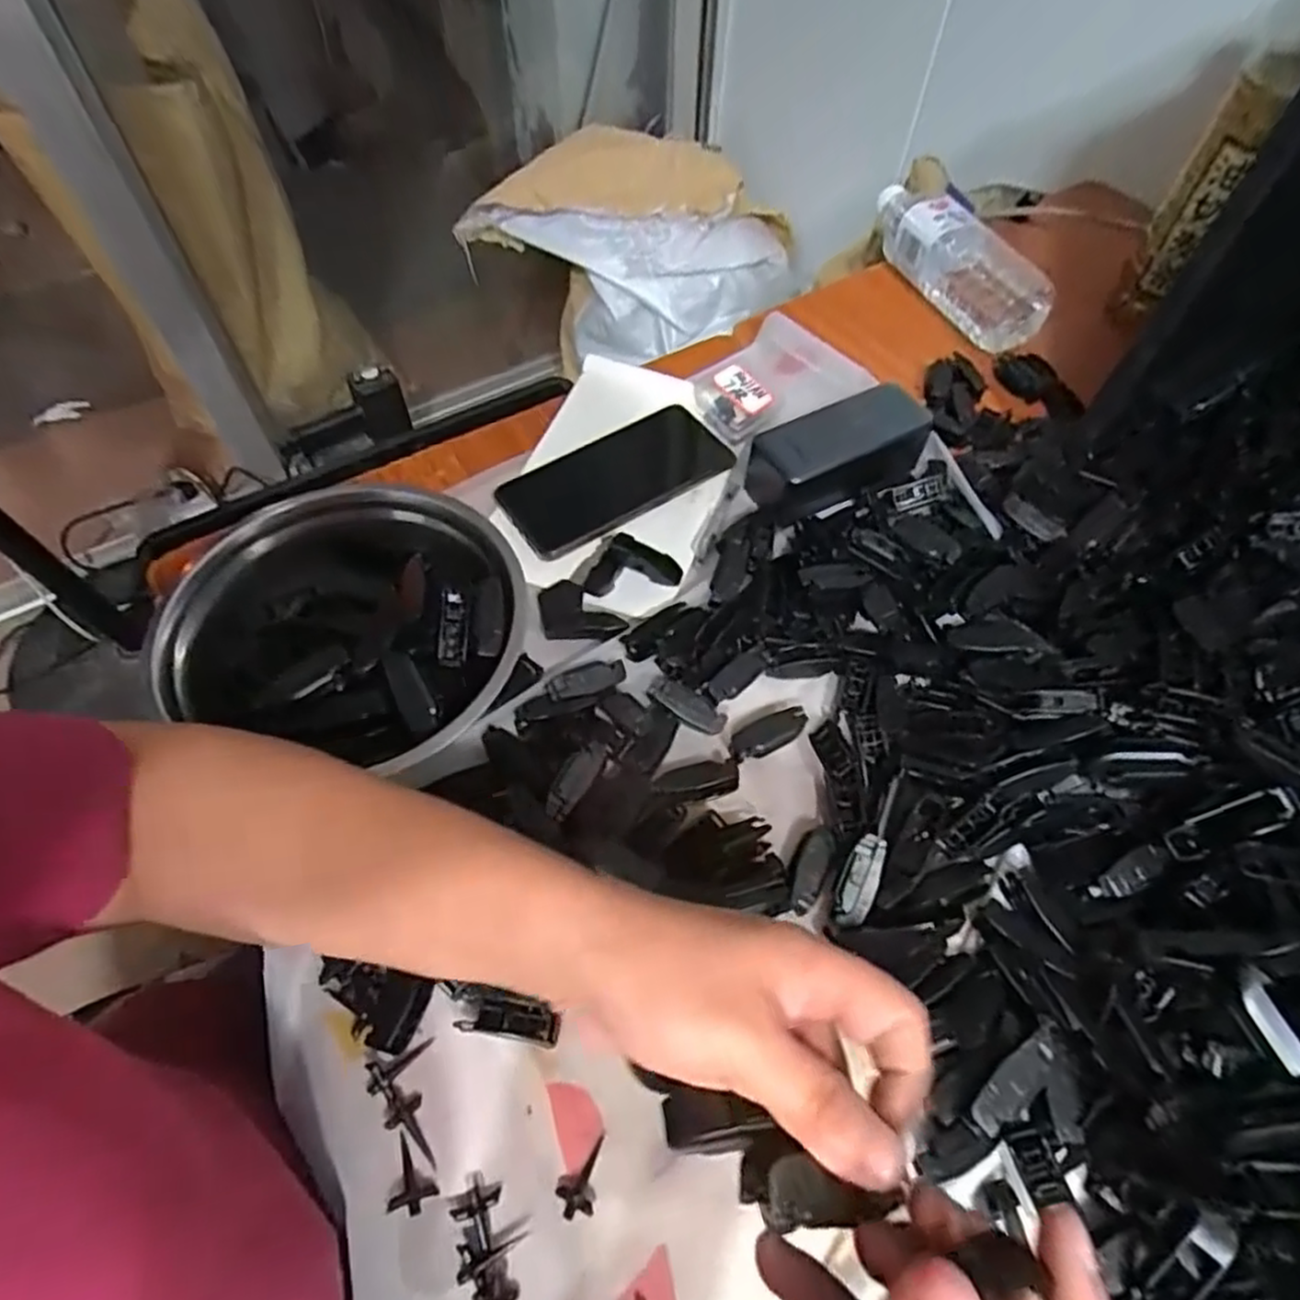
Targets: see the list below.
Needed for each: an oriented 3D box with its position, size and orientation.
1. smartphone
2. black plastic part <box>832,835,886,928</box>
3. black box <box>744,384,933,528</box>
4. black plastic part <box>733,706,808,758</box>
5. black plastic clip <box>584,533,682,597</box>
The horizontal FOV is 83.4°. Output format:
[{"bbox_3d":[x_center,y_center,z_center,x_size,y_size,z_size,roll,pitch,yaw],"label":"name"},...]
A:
[{"bbox_3d":[-0.022,-0.128,0.543,0.171,0.011,0.080,-28,61,-17],"label":"smartphone"},{"bbox_3d":[0.108,0.119,0.378,0.018,0.006,0.049,23,78,14],"label":"black plastic part"},{"bbox_3d":[0.135,-0.144,0.527,0.126,0.043,0.058,-21,60,-13],"label":"black box"},{"bbox_3d":[0.072,0.050,0.436,0.048,0.012,0.018,-23,60,-14],"label":"black plastic part"},{"bbox_3d":[-0.011,-0.052,0.493,0.054,0.014,0.048,24,61,15],"label":"black plastic clip"}]

